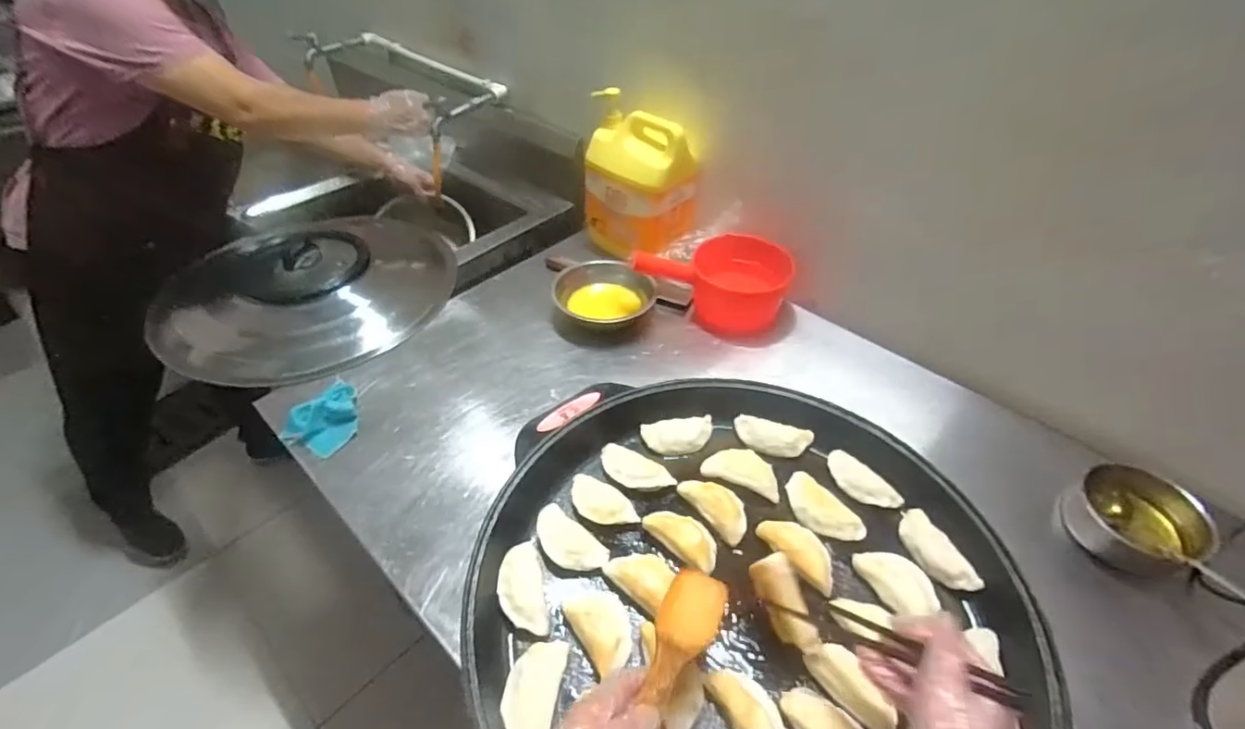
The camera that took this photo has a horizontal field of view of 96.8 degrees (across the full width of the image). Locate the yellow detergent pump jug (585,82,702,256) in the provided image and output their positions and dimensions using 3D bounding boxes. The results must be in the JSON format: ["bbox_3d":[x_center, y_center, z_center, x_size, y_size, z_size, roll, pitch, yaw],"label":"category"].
[{"bbox_3d":[0.024,-0.336,1.033,0.208,0.258,0.110,35,55,28],"label":"yellow detergent pump jug"}]

